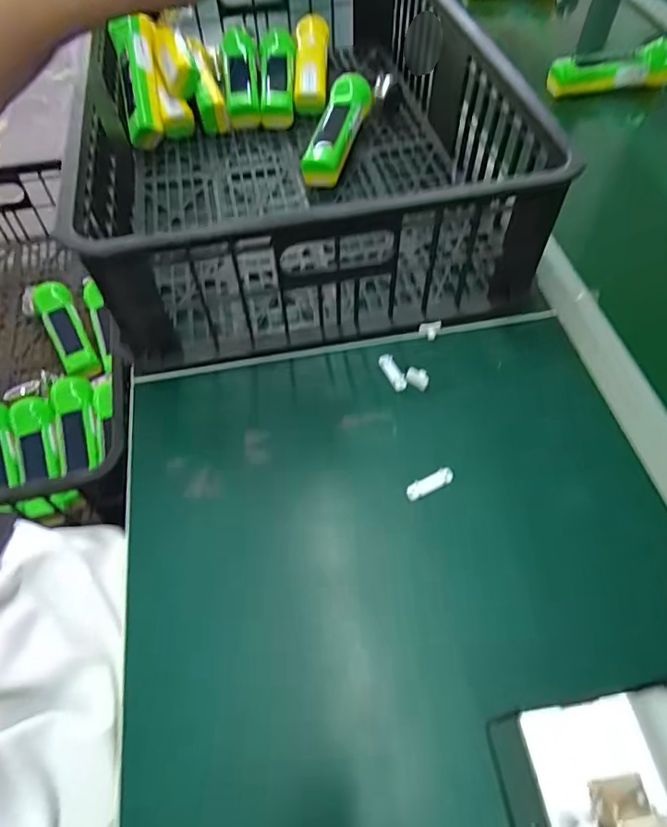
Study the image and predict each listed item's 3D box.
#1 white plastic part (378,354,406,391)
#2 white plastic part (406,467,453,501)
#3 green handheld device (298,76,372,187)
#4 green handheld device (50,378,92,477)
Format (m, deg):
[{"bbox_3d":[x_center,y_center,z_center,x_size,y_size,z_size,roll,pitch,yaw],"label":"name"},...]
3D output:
[{"bbox_3d":[0.051,-0.037,0.464,0.013,0.006,0.037,-19,57,-13],"label":"white plastic part"},{"bbox_3d":[0.073,0.053,0.403,0.040,0.007,0.012,-23,58,-15],"label":"white plastic part"},{"bbox_3d":[0.004,-0.345,0.642,0.054,0.045,0.181,14,56,9],"label":"green handheld device"},{"bbox_3d":[-0.322,0.013,0.659,0.047,0.030,0.127,-14,56,-10],"label":"green handheld device"}]

